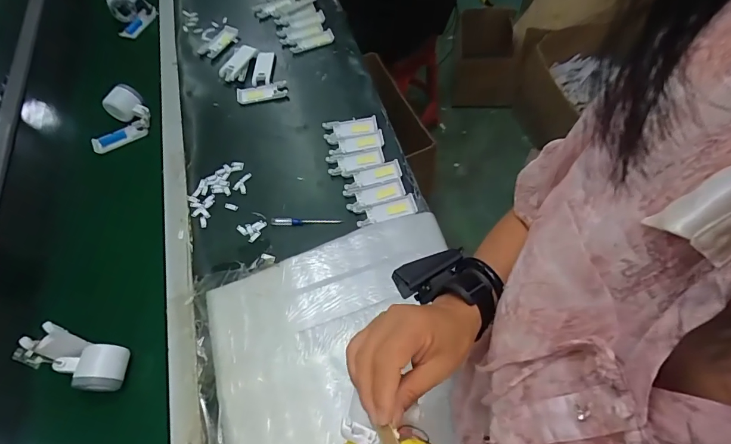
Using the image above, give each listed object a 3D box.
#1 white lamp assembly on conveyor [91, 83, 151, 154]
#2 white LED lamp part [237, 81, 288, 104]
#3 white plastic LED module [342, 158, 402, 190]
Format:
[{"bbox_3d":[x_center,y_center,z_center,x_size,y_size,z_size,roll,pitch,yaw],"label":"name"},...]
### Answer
[{"bbox_3d":[-0.498,-0.205,0.773,0.131,0.060,0.094,-36,64,-16],"label":"white lamp assembly on conveyor"},{"bbox_3d":[-0.223,-0.280,0.838,0.107,0.009,0.043,-11,60,-3],"label":"white LED lamp part"},{"bbox_3d":[0.012,-0.087,0.713,0.105,0.012,0.046,-12,60,-4],"label":"white plastic LED module"}]

